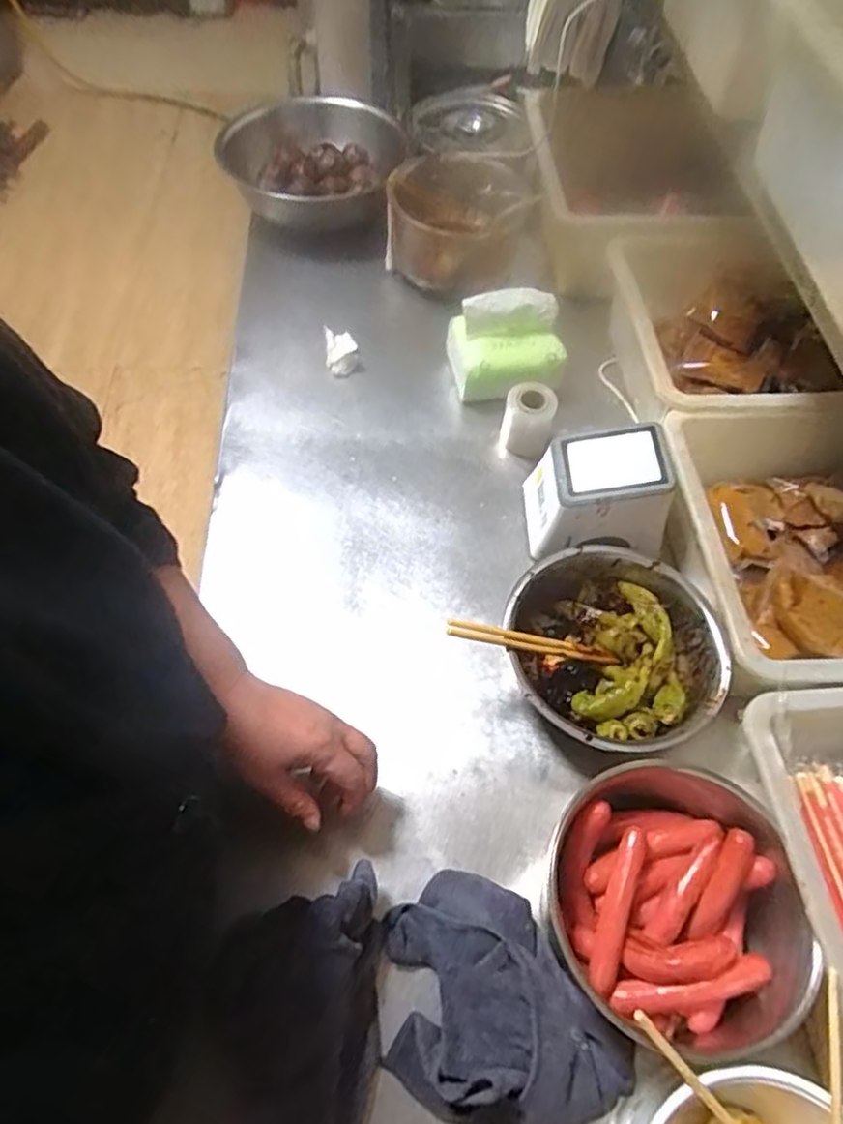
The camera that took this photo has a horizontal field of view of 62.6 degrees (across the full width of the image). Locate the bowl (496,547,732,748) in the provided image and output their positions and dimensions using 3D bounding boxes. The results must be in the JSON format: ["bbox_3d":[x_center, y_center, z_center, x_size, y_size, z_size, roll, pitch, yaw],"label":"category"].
[{"bbox_3d":[0.165,0.077,0.601,0.175,0.064,0.176,1,58,-2],"label":"bowl"}]

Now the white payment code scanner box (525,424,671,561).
[{"bbox_3d":[0.164,-0.061,0.669,0.124,0.098,0.114,7,58,2],"label":"white payment code scanner box"}]

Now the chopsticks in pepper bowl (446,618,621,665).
[{"bbox_3d":[0.099,0.068,0.581,0.174,0.015,0.016,14,53,-27],"label":"chopsticks in pepper bowl"}]

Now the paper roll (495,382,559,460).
[{"bbox_3d":[0.115,-0.150,0.750,0.052,0.069,0.054,1,58,-2],"label":"paper roll"}]

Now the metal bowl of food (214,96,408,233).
[{"bbox_3d":[-0.146,-0.564,0.983,0.241,0.090,0.235,1,58,-2],"label":"metal bowl of food"}]

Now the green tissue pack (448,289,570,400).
[{"bbox_3d":[0.095,-0.239,0.781,0.128,0.099,0.092,-1,58,-3],"label":"green tissue pack"}]

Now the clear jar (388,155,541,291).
[{"bbox_3d":[0.050,-0.440,0.897,0.166,0.102,0.173,1,58,-2],"label":"clear jar"}]

